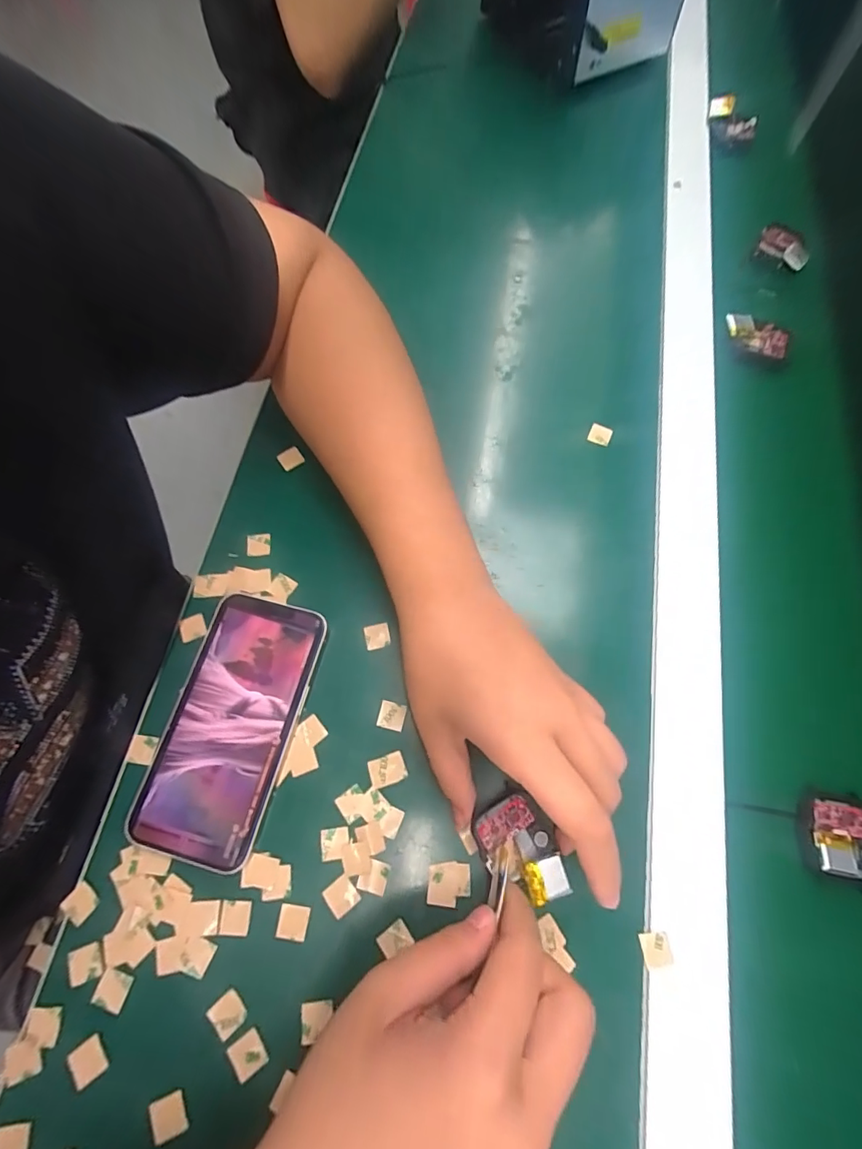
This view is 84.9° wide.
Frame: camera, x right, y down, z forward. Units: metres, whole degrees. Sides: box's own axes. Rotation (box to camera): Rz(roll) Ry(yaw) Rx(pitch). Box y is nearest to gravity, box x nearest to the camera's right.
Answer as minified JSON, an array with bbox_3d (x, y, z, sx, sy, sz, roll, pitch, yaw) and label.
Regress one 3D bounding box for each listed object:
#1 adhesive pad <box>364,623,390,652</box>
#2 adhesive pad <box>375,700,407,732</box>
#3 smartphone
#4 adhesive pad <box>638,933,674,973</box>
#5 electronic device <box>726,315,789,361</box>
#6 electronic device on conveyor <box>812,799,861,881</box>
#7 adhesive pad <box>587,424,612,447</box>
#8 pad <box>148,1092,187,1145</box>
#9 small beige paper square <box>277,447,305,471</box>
[{"bbox_3d":[-0.034,0.039,0.296,0.015,0.004,0.015,-12,70,-5],"label":"adhesive pad"},{"bbox_3d":[-0.024,0.084,0.278,0.015,0.004,0.015,12,70,4],"label":"adhesive pad"},{"bbox_3d":[-0.115,0.086,0.275,0.071,0.008,0.144,14,72,5],"label":"smartphone"},{"bbox_3d":[0.114,0.191,0.239,0.014,0.004,0.015,-13,63,9],"label":"adhesive pad"},{"bbox_3d":[0.253,-0.188,0.368,0.053,0.012,0.022,19,72,-10],"label":"electronic device"},{"bbox_3d":[0.222,0.143,0.254,0.034,0.008,0.036,9,69,3],"label":"electronic device on conveyor"},{"bbox_3d":[0.123,-0.102,0.344,0.017,0.004,0.013,17,94,-6],"label":"adhesive pad"},{"bbox_3d":[-0.123,0.253,0.219,0.015,0.004,0.016,-24,71,-9],"label":"pad"},{"bbox_3d":[-0.102,-0.084,0.342,0.017,0.008,0.013,-22,72,-6],"label":"small beige paper square"}]

